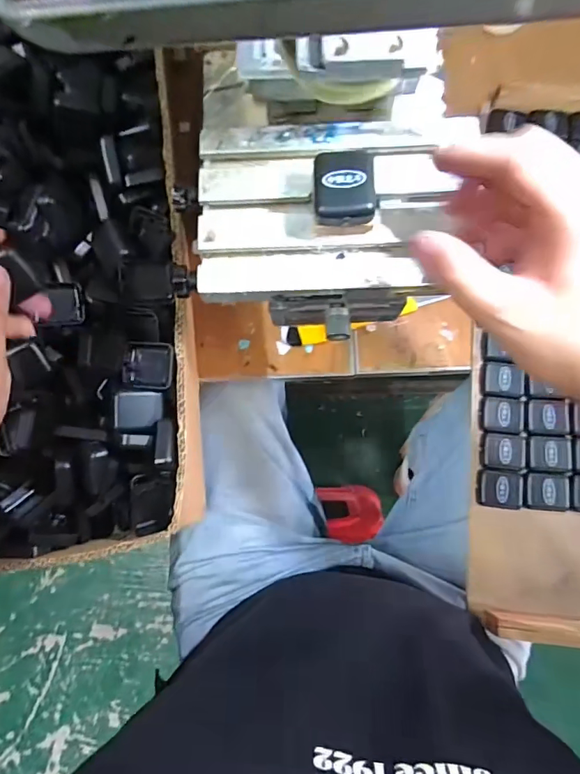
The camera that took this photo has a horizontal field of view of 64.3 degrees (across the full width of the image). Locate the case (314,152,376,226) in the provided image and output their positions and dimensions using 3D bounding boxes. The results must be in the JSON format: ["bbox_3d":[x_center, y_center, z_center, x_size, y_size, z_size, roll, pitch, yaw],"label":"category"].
[{"bbox_3d":[0.033,-0.123,0.281,0.036,0.011,0.045,0,81,1],"label":"case"}]

